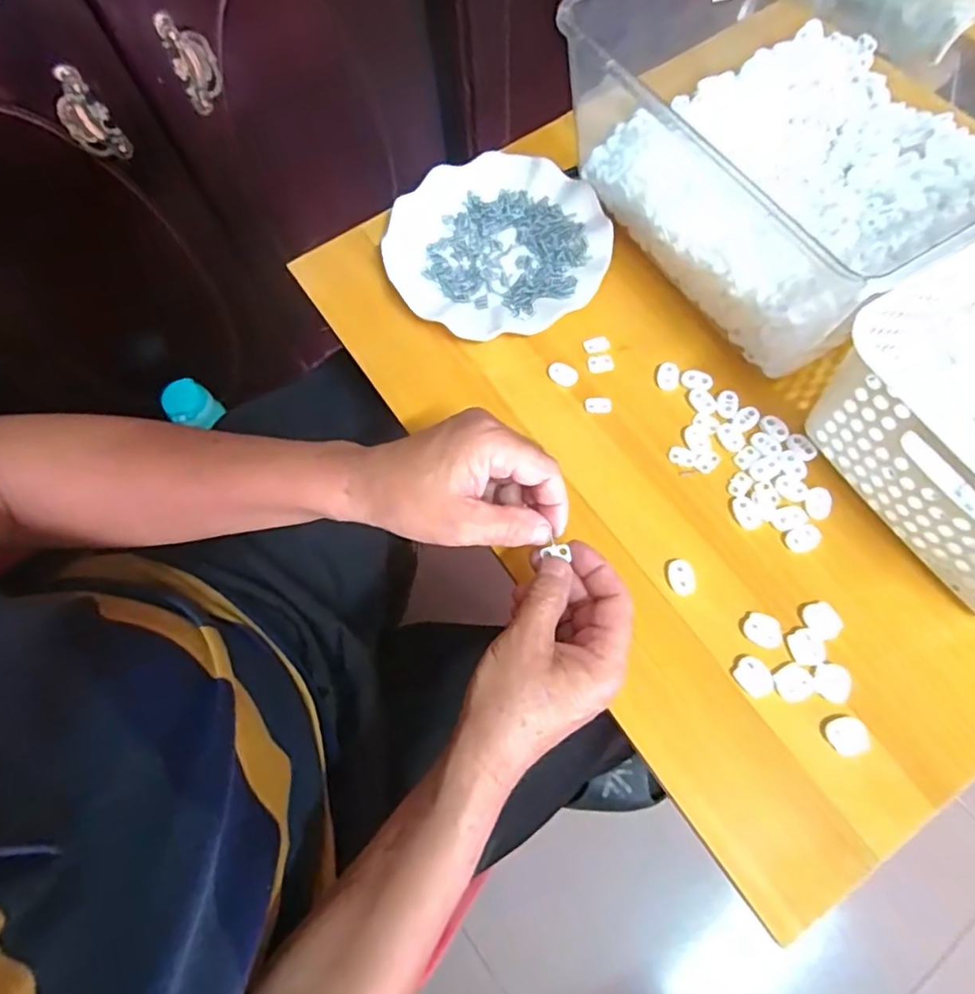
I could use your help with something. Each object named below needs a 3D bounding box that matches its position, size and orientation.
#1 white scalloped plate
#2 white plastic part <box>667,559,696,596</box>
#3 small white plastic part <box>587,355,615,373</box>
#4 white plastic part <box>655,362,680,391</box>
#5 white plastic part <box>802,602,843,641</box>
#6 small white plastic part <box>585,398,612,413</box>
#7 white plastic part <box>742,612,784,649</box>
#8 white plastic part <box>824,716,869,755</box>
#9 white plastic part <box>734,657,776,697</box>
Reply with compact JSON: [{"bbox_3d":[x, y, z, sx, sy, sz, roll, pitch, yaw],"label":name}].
[{"bbox_3d":[0.009,-0.213,0.507,0.179,0.022,0.178,-1,69,2],"label":"white scalloped plate"},{"bbox_3d":[0.132,0.054,0.404,0.018,0.004,0.024,-8,68,-1],"label":"white plastic part"},{"bbox_3d":[0.090,-0.106,0.472,0.021,0.004,0.014,-9,68,-1],"label":"small white plastic part"},{"bbox_3d":[0.140,-0.094,0.462,0.017,0.004,0.024,5,69,4],"label":"white plastic part"},{"bbox_3d":[0.218,0.080,0.386,0.021,0.004,0.024,-16,69,-4],"label":"white plastic part"},{"bbox_3d":[0.085,-0.071,0.457,0.020,0.004,0.013,-1,69,2],"label":"small white plastic part"},{"bbox_3d":[0.179,0.086,0.387,0.024,0.004,0.021,28,72,12],"label":"white plastic part"},{"bbox_3d":[0.219,0.144,0.360,0.023,0.005,0.020,-19,69,-5],"label":"white plastic part"},{"bbox_3d":[0.170,0.114,0.377,0.021,0.004,0.024,-40,72,-12],"label":"white plastic part"}]

